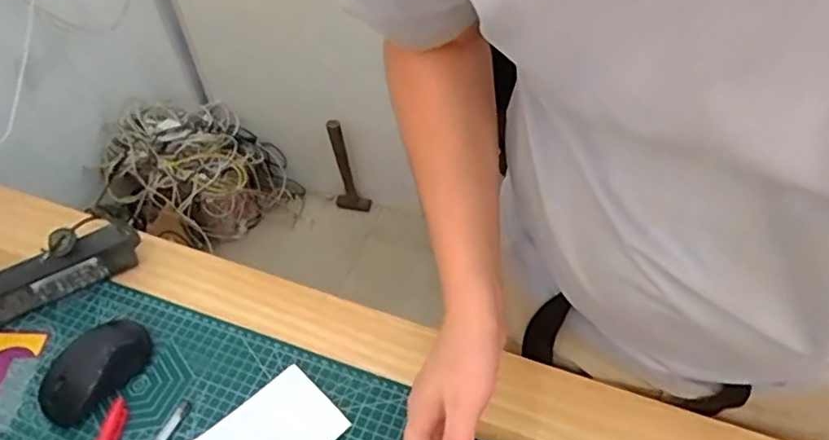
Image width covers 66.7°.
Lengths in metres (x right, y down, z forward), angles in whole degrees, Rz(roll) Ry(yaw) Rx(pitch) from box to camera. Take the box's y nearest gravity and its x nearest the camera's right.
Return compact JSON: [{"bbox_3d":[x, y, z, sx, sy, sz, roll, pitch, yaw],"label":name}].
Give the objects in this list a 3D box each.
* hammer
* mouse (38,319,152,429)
[{"bbox_3d":[-0.175,-0.146,1.635,0.091,0.318,0.039,-1,50,1],"label":"hammer"},{"bbox_3d":[-0.293,0.134,0.575,0.058,0.031,0.102,34,59,27],"label":"mouse"}]

